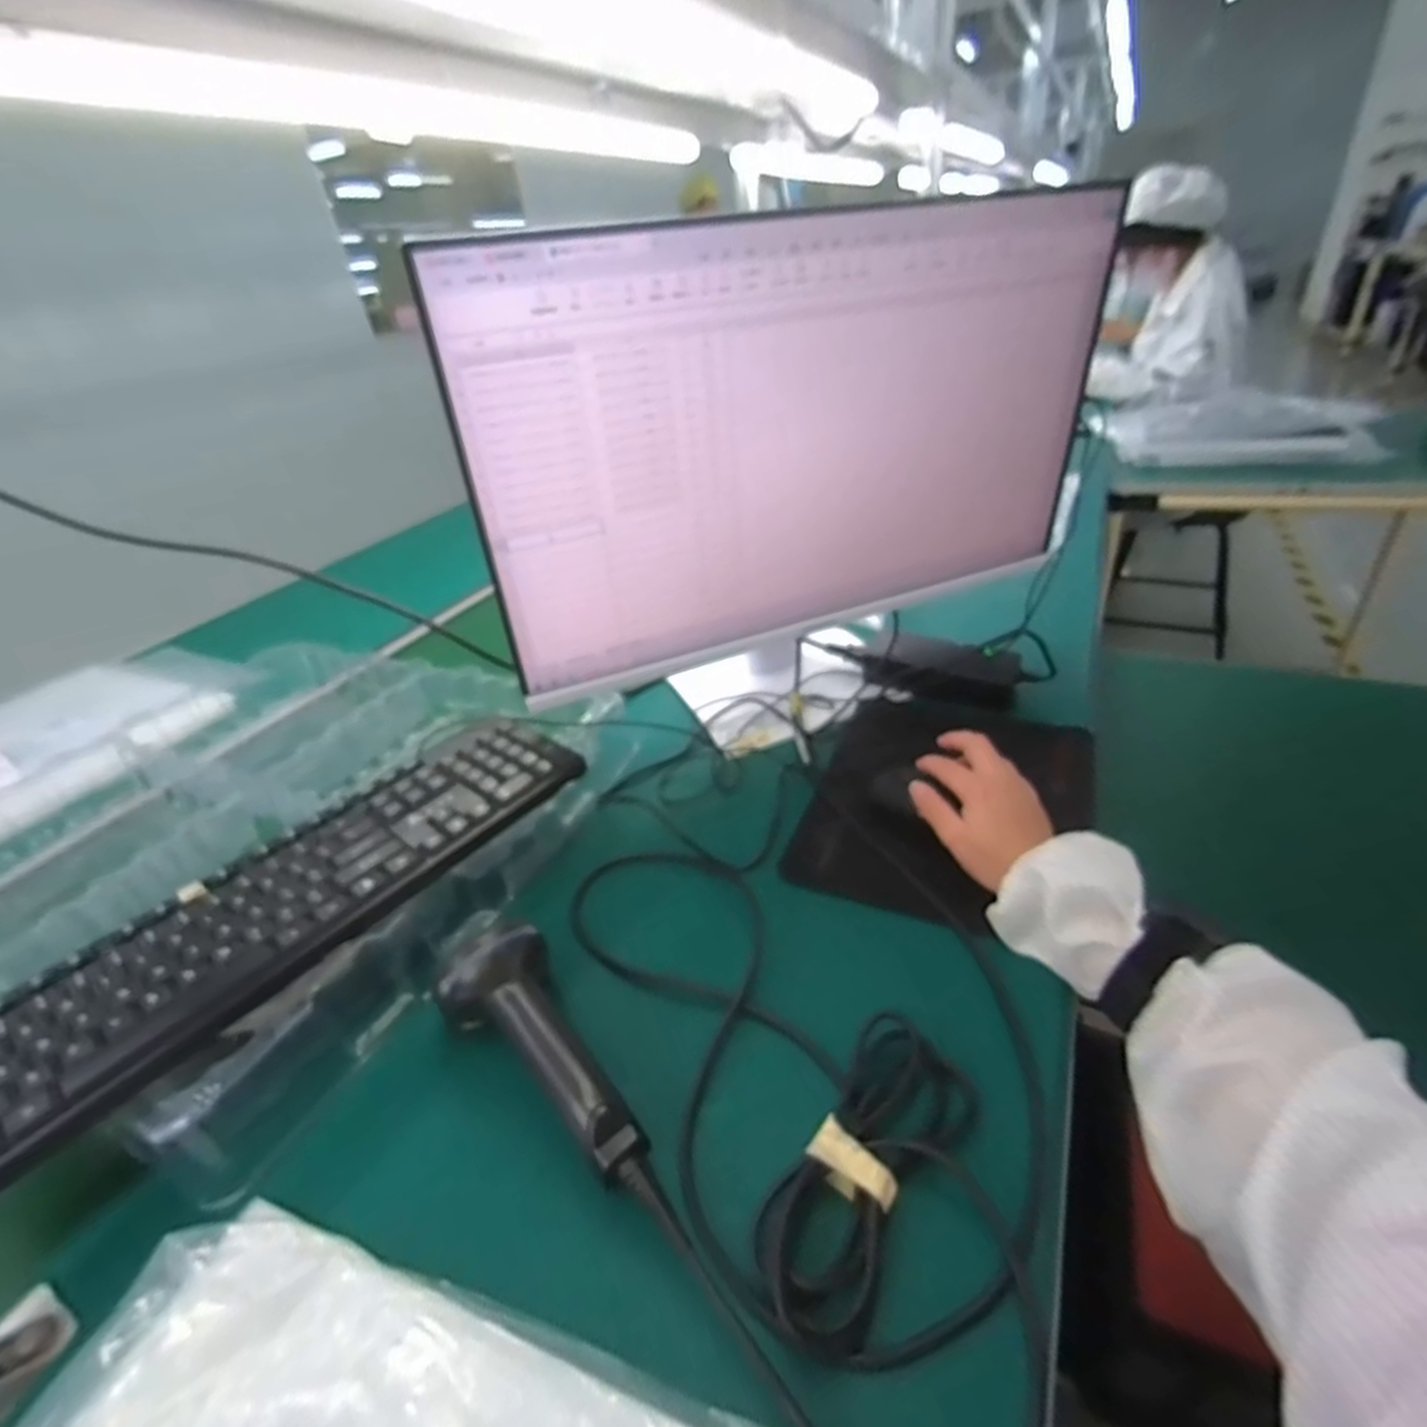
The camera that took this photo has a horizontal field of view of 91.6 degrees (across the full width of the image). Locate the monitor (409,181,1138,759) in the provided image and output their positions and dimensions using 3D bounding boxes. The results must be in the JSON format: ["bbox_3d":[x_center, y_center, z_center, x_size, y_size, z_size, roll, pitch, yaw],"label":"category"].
[{"bbox_3d":[0.059,-0.208,0.645,0.543,0.419,0.183,-17,34,-15],"label":"monitor"}]

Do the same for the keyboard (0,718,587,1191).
[{"bbox_3d":[-0.273,0.123,0.452,0.117,0.028,0.404,20,41,36],"label":"keyboard"}]

